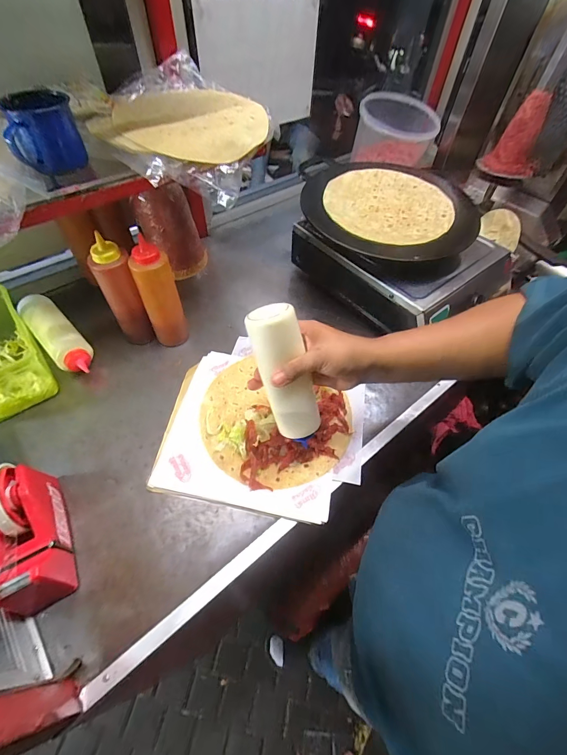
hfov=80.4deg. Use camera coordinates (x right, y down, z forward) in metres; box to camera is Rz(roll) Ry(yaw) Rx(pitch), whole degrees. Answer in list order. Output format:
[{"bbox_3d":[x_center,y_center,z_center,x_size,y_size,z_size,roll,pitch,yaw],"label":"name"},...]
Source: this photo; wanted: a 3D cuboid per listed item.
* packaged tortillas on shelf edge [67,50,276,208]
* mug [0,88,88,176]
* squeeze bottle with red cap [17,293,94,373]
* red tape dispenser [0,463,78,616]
[{"bbox_3d":[-0.151,-0.368,0.497,0.284,0.076,0.247,39,59,22],"label":"packaged tortillas on shelf edge"},{"bbox_3d":[-0.290,-0.294,0.407,0.082,0.069,0.068,-27,59,-23],"label":"mug"},{"bbox_3d":[-0.406,-0.076,0.607,0.202,0.062,0.061,39,59,23],"label":"squeeze bottle with red cap"},{"bbox_3d":[-0.303,0.181,0.396,0.063,0.095,0.154,-21,57,-19],"label":"red tape dispenser"}]

